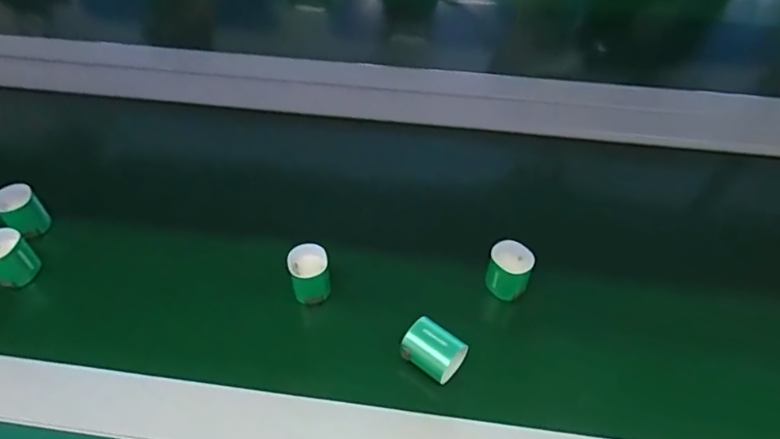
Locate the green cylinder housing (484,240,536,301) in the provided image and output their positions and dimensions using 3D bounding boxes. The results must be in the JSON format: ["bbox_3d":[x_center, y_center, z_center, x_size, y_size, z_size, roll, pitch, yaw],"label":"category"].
[{"bbox_3d":[0.090,0.038,0.413,0.031,0.032,0.031,1,49,-1],"label":"green cylinder housing"}]

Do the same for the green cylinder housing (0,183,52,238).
[{"bbox_3d":[-0.298,-0.006,0.445,0.022,0.042,0.029,38,57,27],"label":"green cylinder housing"}]

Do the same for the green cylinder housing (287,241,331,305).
[{"bbox_3d":[-0.060,0.040,0.410,0.029,0.037,0.031,1,49,-1],"label":"green cylinder housing"}]

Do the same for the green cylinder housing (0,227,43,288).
[{"bbox_3d":[-0.289,0.028,0.415,0.027,0.037,0.031,33,55,24],"label":"green cylinder housing"}]

